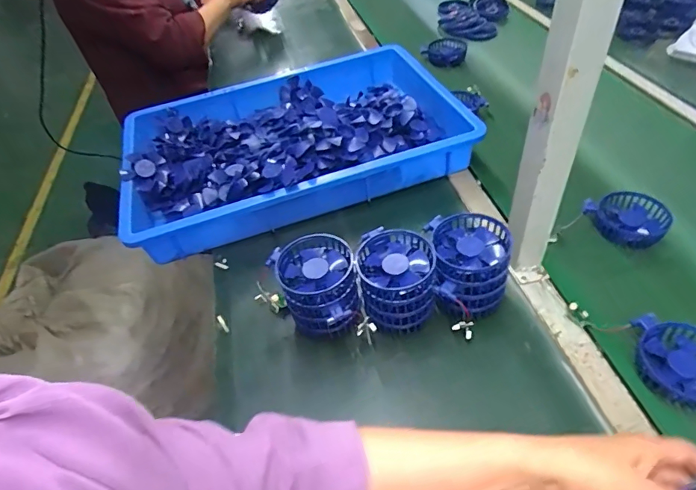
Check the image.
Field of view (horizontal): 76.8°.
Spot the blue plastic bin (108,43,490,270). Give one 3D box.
[{"bbox_3d":[-0.105,-0.197,0.788,0.566,0.099,0.366,-16,46,-9],"label":"blue plastic bin"}]

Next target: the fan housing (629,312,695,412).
[{"bbox_3d":[0.363,0.127,0.472,0.091,0.024,0.092,-3,46,3],"label":"fan housing"}]

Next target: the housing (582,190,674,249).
[{"bbox_3d":[0.400,-0.042,0.628,0.103,0.040,0.086,27,54,28],"label":"housing"}]

